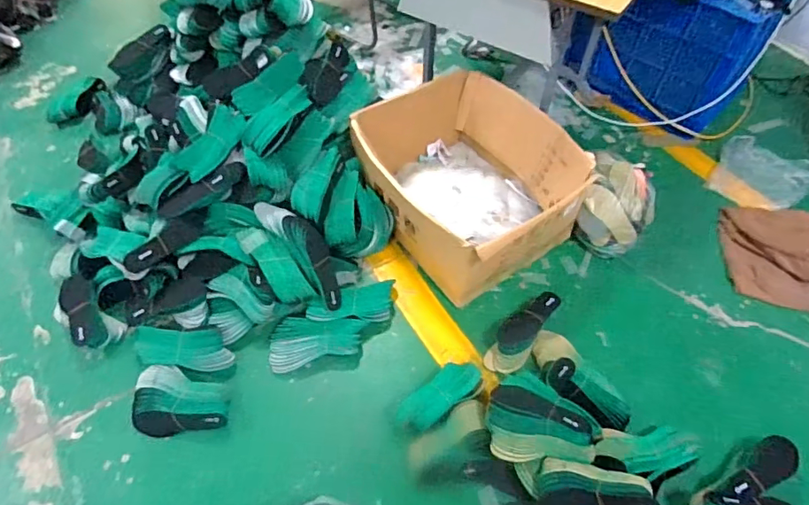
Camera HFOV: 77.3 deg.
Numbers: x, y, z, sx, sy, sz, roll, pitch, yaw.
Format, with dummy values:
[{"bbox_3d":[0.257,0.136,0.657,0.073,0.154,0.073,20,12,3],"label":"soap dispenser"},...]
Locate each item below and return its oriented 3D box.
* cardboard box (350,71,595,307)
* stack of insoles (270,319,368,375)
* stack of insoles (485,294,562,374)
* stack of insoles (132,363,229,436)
[{"bbox_3d":[0.199,-0.311,1.853,0.670,0.288,0.853,-31,59,-21],"label":"cardboard box"},{"bbox_3d":[-0.269,0.283,1.552,0.276,0.062,0.156,-1,54,-1],"label":"stack of insoles"},{"bbox_3d":[0.374,0.251,1.604,0.128,0.055,0.320,36,79,24],"label":"stack of insoles"},{"bbox_3d":[-0.641,0.423,1.450,0.265,0.072,0.186,1,54,0],"label":"stack of insoles"}]

